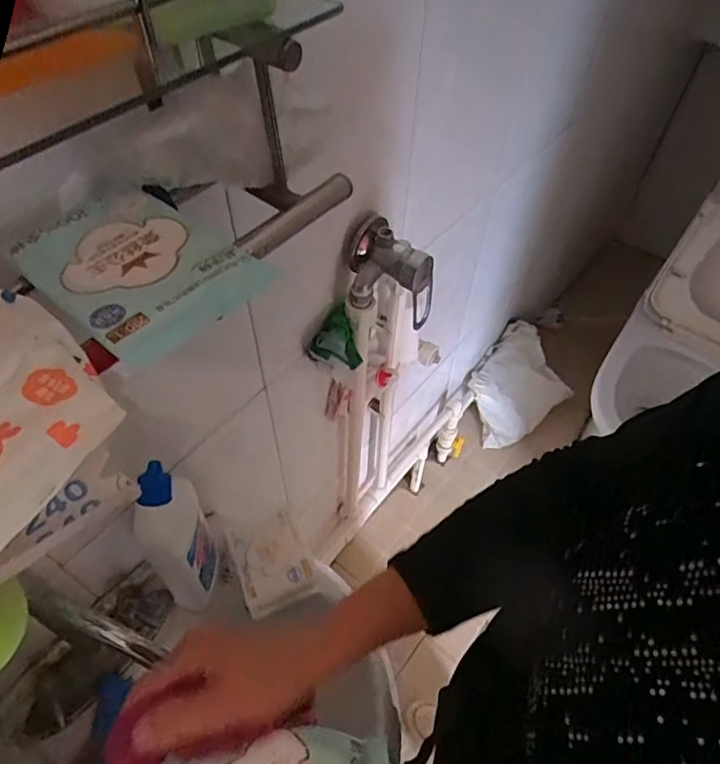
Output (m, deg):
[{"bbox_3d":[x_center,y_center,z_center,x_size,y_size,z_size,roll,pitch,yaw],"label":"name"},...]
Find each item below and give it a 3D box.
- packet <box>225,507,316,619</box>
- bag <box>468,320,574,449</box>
[{"bbox_3d":[-0.107,0.211,0.657,0.082,0.020,0.107,-19,55,-17],"label":"packet"},{"bbox_3d":[0.477,0.007,1.690,0.355,0.211,0.230,-32,59,-24],"label":"bag"}]

